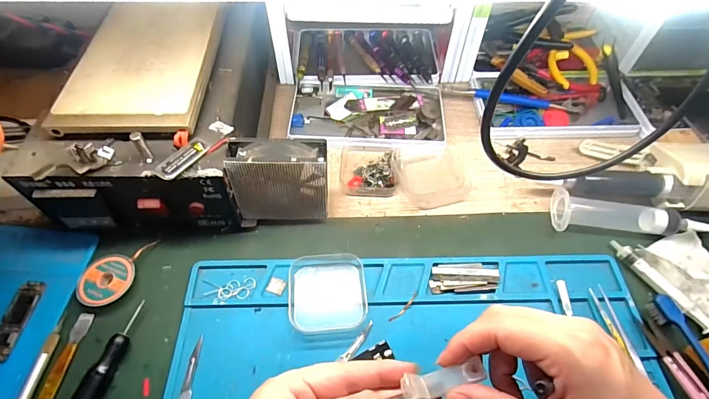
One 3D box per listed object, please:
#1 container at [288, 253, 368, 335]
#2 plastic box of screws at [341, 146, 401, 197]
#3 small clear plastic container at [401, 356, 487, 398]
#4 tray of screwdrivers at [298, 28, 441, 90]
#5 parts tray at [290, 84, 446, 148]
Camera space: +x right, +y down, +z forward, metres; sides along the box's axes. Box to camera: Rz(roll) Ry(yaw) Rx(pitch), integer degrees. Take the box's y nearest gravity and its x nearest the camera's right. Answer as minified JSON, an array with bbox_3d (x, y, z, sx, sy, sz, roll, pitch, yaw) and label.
[{"bbox_3d":[-0.022,0.078,0.322,0.063,0.016,0.062,-4,55,-3],"label":"container"},{"bbox_3d":[0.017,-0.034,0.401,0.061,0.015,0.059,1,55,0],"label":"plastic box of screws"},{"bbox_3d":[0.055,0.110,0.232,0.054,0.006,0.014,-10,56,-14],"label":"small clear plastic container"},{"bbox_3d":[0.017,-0.184,0.497,0.179,0.020,0.122,-1,55,-1],"label":"tray of screwdrivers"},{"bbox_3d":[0.015,-0.100,0.445,0.175,0.016,0.101,0,55,0],"label":"parts tray"}]

